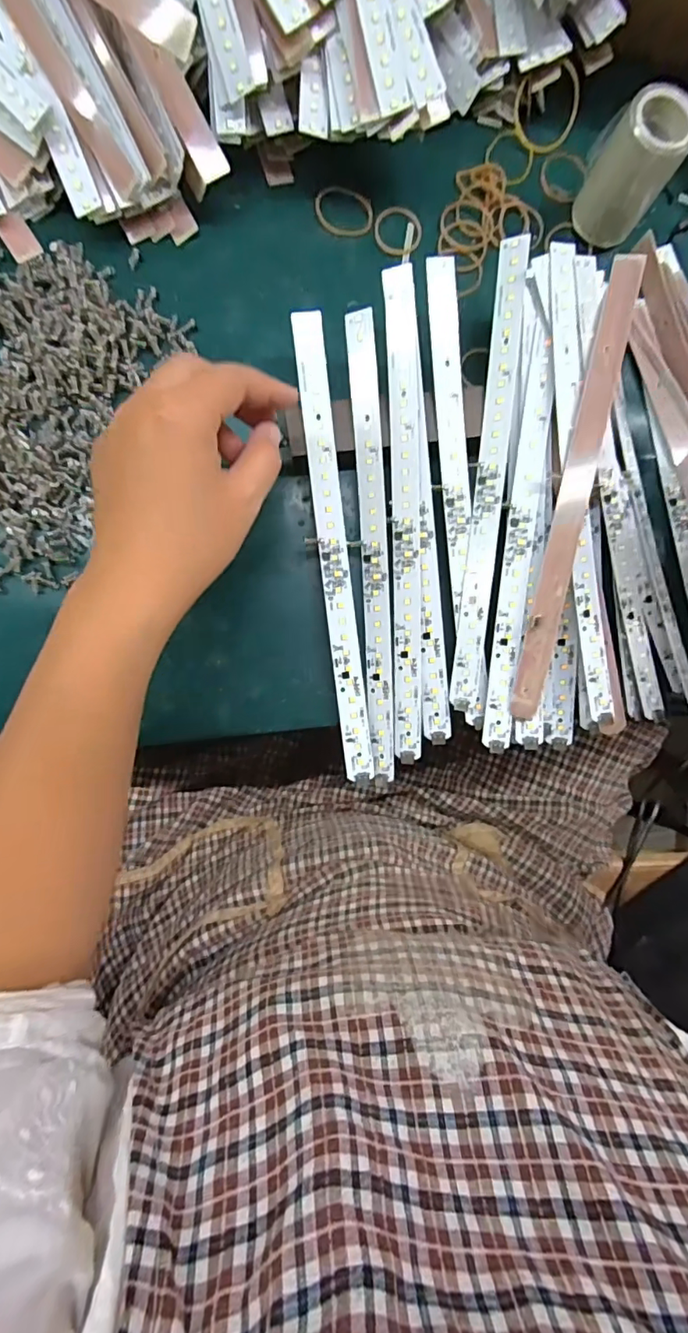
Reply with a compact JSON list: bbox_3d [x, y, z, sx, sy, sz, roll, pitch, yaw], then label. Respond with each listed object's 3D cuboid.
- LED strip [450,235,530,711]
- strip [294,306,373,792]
[{"bbox_3d":[0.091,-0.115,0.327,0.020,0.008,0.281,7,93,18],"label":"LED strip"},{"bbox_3d":[-0.006,-0.069,0.325,0.018,0.019,0.280,-7,91,-4],"label":"strip"}]

